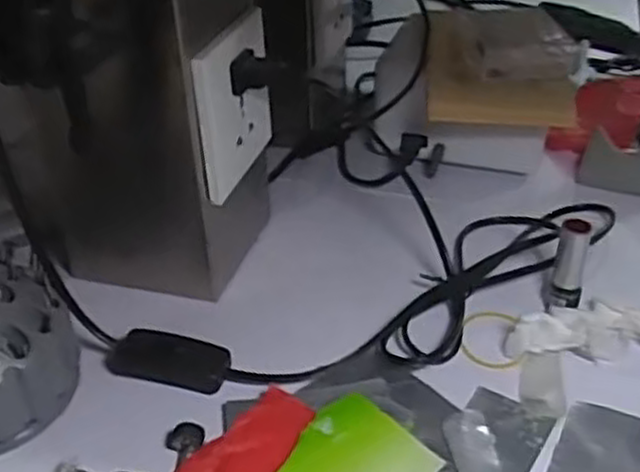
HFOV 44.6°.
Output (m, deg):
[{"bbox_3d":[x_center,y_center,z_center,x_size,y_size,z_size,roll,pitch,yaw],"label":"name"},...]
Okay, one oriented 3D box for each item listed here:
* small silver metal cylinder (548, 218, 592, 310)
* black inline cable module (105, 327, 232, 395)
[{"bbox_3d":[0.140,0.018,0.439,0.017,0.053,0.019,9,37,14],"label":"small silver metal cylinder"},{"bbox_3d":[-0.082,0.065,0.418,0.066,0.014,0.026,8,36,13],"label":"black inline cable module"}]

